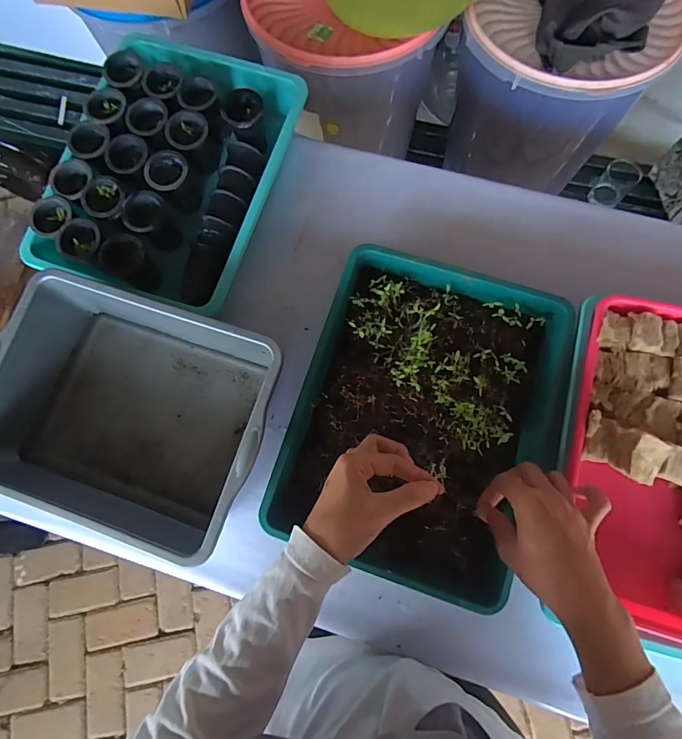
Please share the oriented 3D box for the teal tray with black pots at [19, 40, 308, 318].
[{"bbox_3d":[-0.217,-0.253,0.537,0.259,0.091,0.350,18,75,7],"label":"teal tray with black pots"}]

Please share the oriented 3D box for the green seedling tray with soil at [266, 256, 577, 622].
[{"bbox_3d":[0.089,0.051,0.464,0.263,0.061,0.335,17,75,7],"label":"green seedling tray with soil"}]

